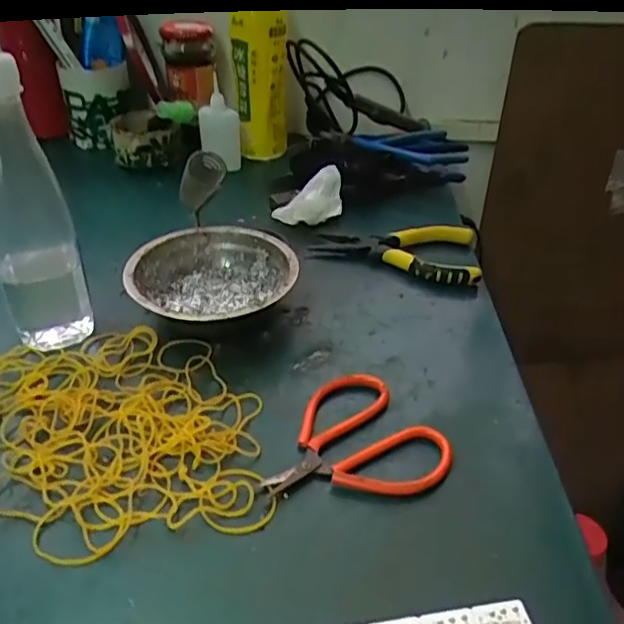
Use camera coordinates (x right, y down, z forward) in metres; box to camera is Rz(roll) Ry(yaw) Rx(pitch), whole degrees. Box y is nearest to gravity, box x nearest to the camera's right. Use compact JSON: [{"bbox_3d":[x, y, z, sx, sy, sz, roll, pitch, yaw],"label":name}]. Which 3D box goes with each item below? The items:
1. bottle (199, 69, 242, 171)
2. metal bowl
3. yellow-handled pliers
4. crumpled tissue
[{"bbox_3d":[-0.102,-0.207,0.635,0.043,0.088,0.033,-5,37,-11],"label":"bottle"},{"bbox_3d":[-0.076,-0.020,0.449,0.124,0.043,0.124,2,36,-1],"label":"metal bowl"},{"bbox_3d":[0.074,-0.053,0.504,0.138,0.028,0.065,4,36,2],"label":"yellow-handled pliers"},{"bbox_3d":[0.000,-0.110,0.550,0.065,0.048,0.028,-17,40,-24],"label":"crumpled tissue"}]

